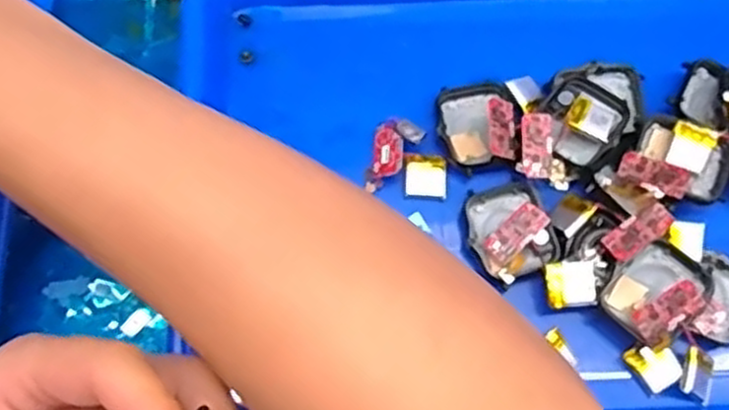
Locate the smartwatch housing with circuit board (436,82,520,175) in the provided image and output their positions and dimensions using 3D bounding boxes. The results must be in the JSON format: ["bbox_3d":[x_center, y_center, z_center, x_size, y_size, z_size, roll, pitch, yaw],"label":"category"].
[{"bbox_3d":[0.055,-0.039,0.364,0.035,0.017,0.044,-6,71,-2],"label":"smartwatch housing with circuit board"}]

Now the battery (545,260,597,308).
[{"bbox_3d":[0.092,0.035,0.333,0.022,0.004,0.020,-3,70,-1],"label":"battery"}]

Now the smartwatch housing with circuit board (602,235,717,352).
[{"bbox_3d":[0.129,0.038,0.328,0.035,0.012,0.042,40,75,13],"label":"smartwatch housing with circuit board"}]

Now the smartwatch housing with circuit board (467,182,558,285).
[{"bbox_3d":[0.067,0.012,0.347,0.035,0.015,0.044,-21,72,-7],"label":"smartwatch housing with circuit board"}]

